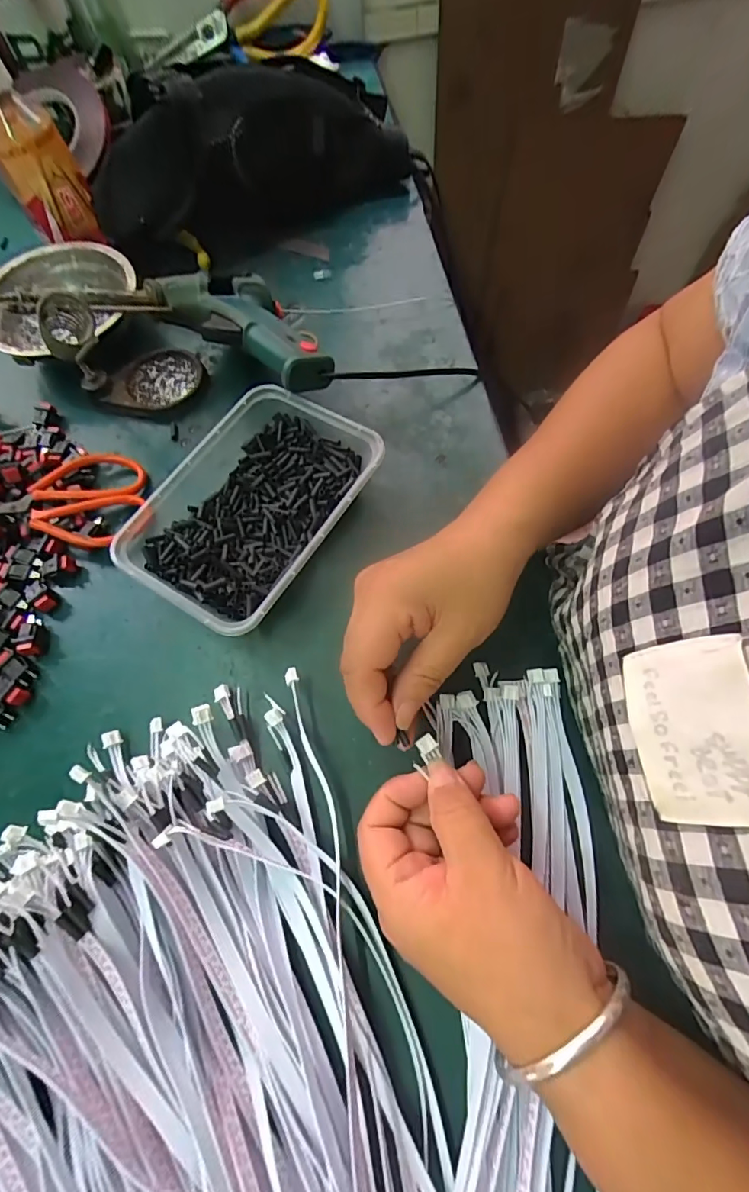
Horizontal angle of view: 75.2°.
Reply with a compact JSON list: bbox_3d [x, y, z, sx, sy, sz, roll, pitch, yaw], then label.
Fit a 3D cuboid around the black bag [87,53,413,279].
[{"bbox_3d":[-0.099,-0.374,0.417,0.274,0.112,0.056,-29,70,-12],"label":"black bag"}]

